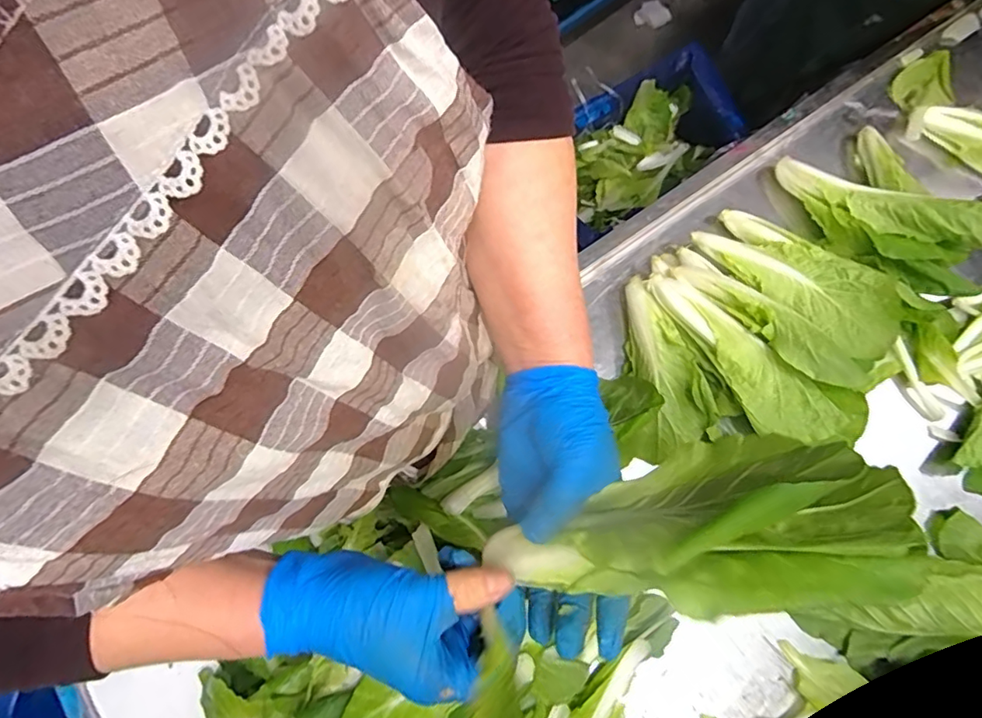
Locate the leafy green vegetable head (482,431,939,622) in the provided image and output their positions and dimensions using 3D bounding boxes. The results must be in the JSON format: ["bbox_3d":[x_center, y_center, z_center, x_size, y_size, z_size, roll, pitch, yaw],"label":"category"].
[{"bbox_3d":[0.098,0.092,0.306,0.222,0.108,0.060,-15,112,33],"label":"leafy green vegetable head"}]

